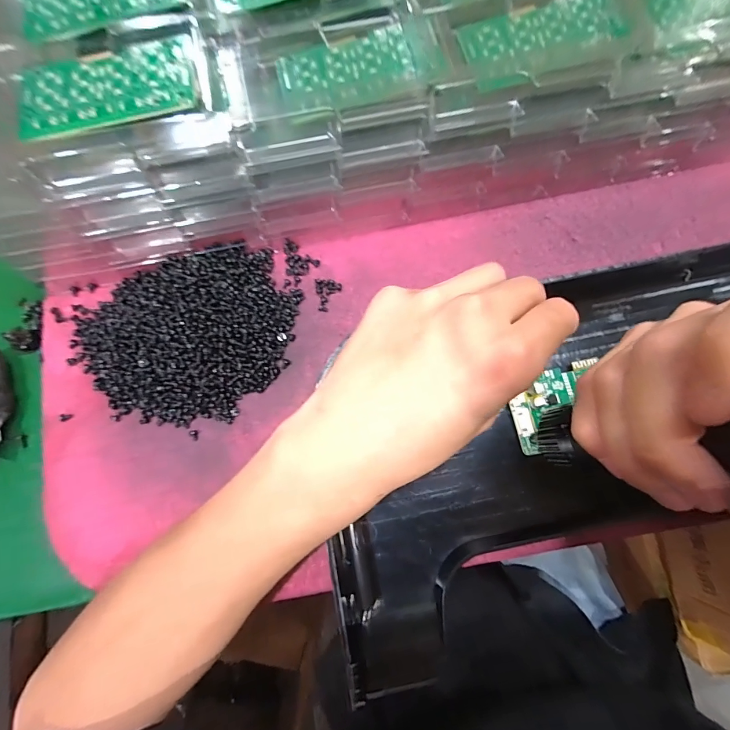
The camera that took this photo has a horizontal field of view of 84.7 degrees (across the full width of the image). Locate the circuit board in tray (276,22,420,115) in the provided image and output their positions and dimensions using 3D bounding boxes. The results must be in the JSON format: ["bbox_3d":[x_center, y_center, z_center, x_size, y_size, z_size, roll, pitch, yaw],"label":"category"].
[{"bbox_3d":[-0.011,-0.172,0.235,0.076,0.007,0.045,-12,77,-3],"label":"circuit board in tray"}]

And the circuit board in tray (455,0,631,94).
[{"bbox_3d":[0.106,-0.197,0.239,0.093,0.007,0.050,-15,77,-3],"label":"circuit board in tray"}]

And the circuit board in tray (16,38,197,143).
[{"bbox_3d":[-0.135,-0.145,0.210,0.092,0.006,0.051,-13,77,-3],"label":"circuit board in tray"}]

